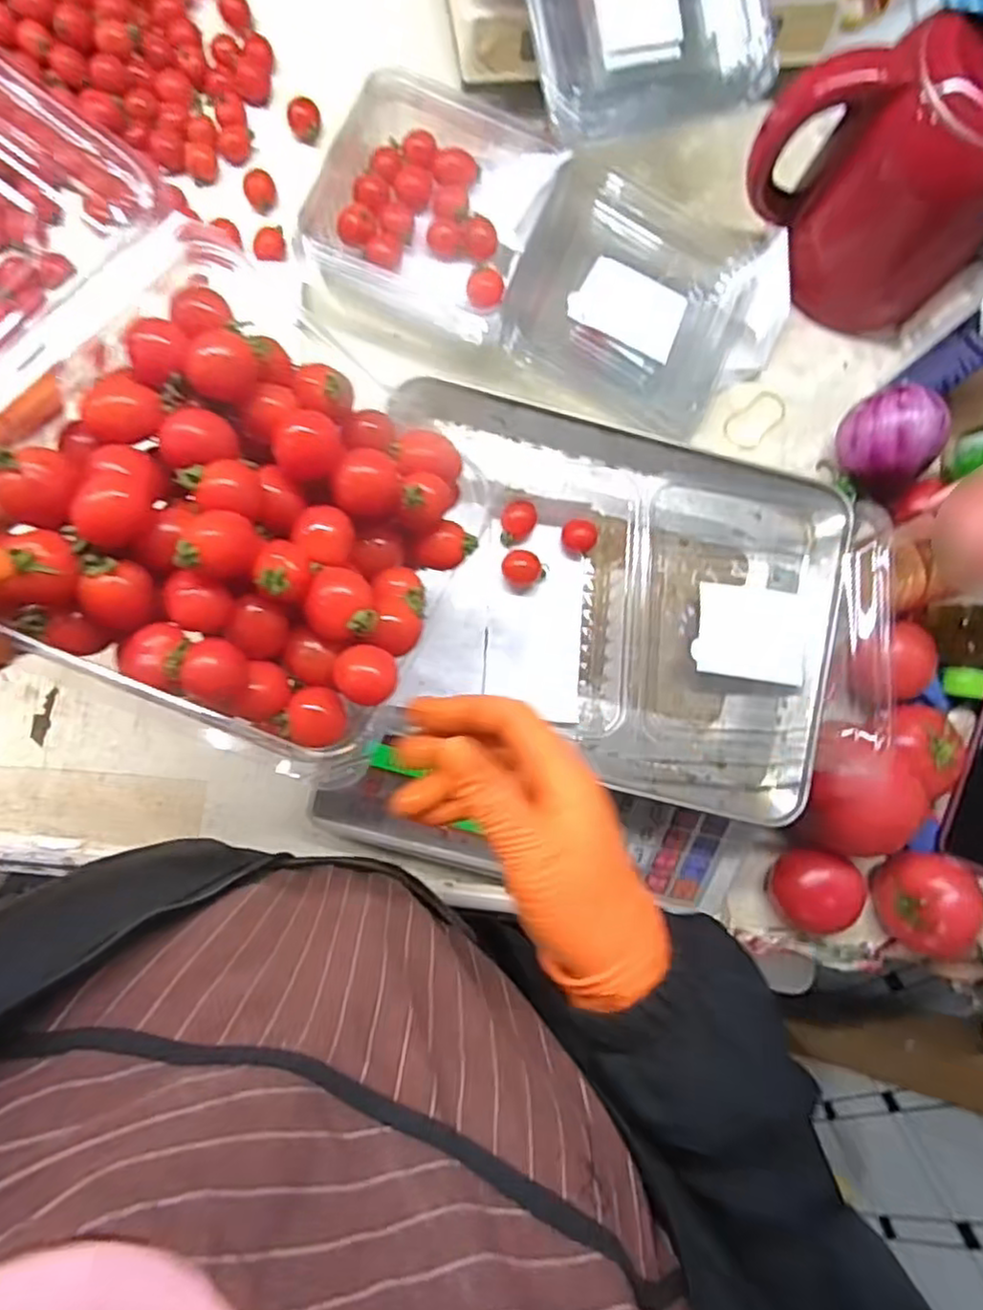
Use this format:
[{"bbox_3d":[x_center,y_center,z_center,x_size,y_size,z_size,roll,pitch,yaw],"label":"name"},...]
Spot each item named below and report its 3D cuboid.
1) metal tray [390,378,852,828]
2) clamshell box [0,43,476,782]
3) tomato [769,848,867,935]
[{"bbox_3d":[0.084,-0.036,0.454,0.333,0.034,0.241,13,82,-4],"label":"metal tray"},{"bbox_3d":[-0.162,-0.101,0.243,0.332,0.057,0.167,37,81,-12],"label":"clamshell box"},{"bbox_3d":[0.249,0.181,0.520,0.056,0.043,0.058,1,83,-6],"label":"tomato"}]

